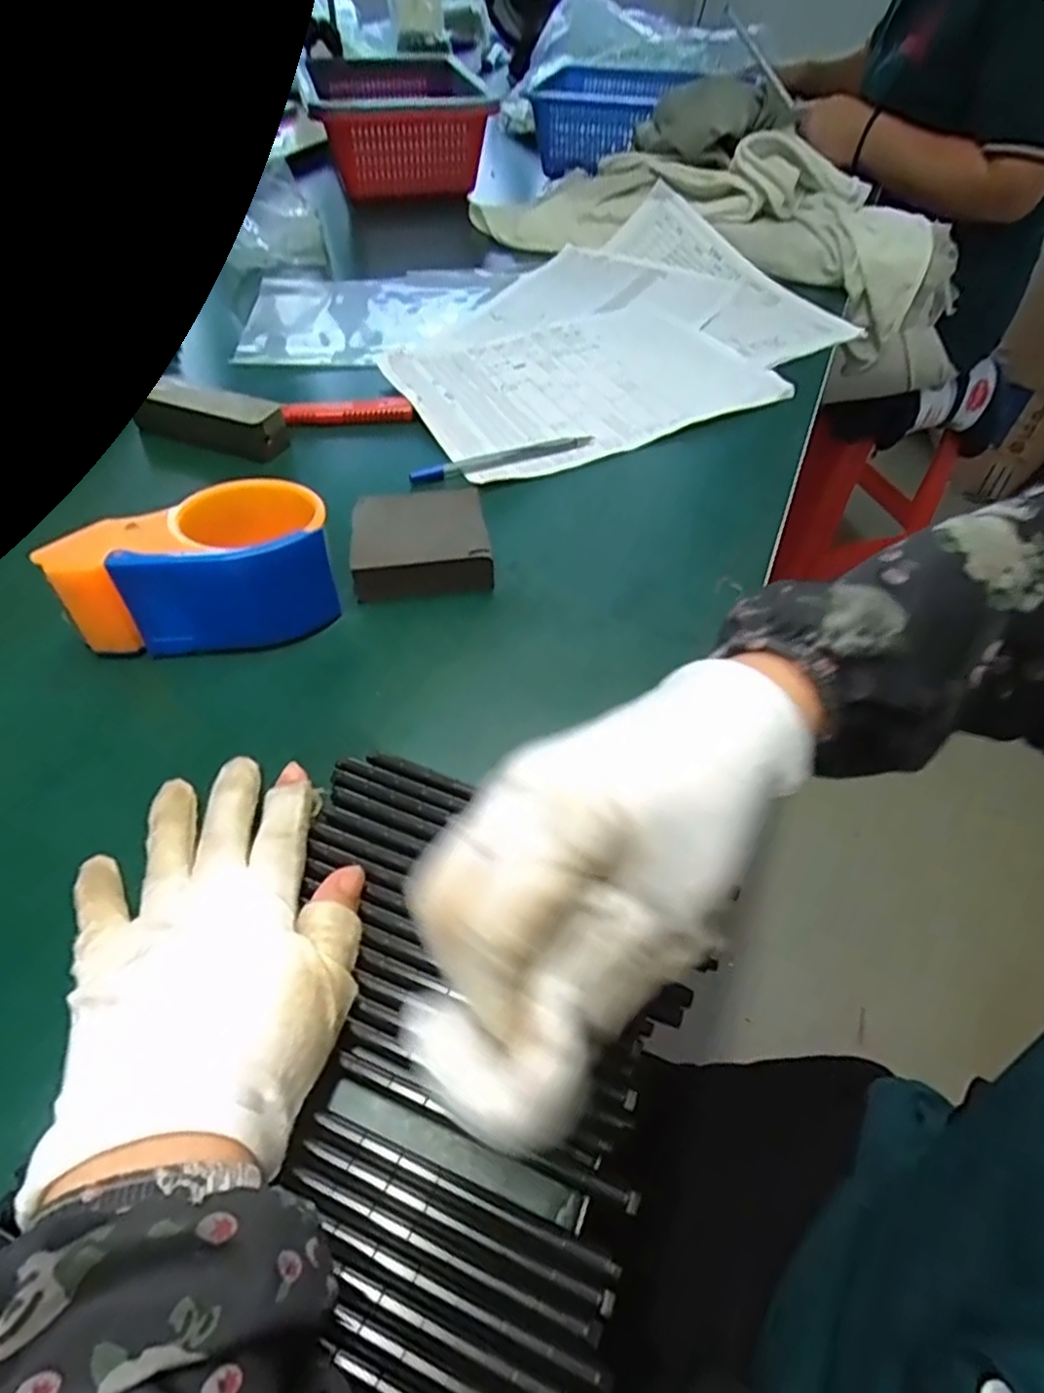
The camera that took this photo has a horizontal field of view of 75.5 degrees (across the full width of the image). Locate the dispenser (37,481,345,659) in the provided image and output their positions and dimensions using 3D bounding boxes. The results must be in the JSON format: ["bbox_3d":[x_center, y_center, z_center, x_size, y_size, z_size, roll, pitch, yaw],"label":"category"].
[{"bbox_3d":[-0.173,-0.069,0.366,0.134,0.064,0.072,-11,50,-9],"label":"dispenser"}]

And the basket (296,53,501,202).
[{"bbox_3d":[-0.160,-0.771,0.921,0.207,0.108,0.300,-6,50,-5],"label":"basket"}]

